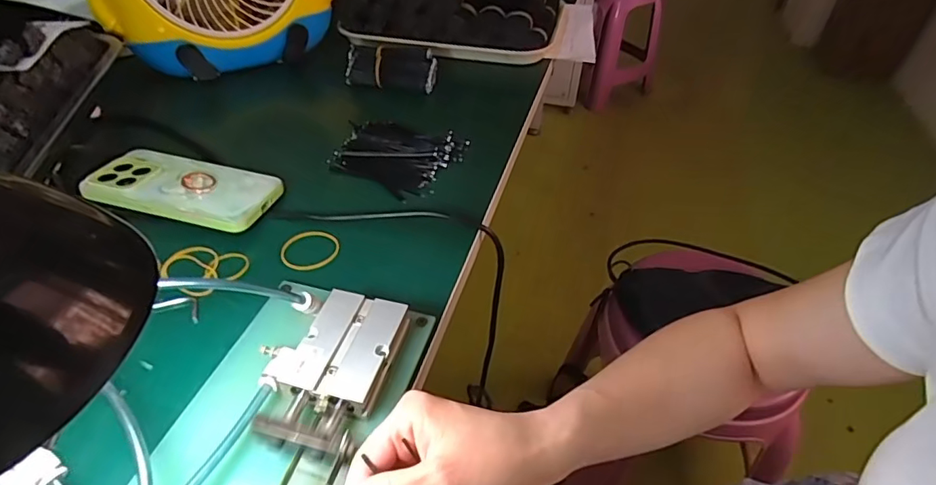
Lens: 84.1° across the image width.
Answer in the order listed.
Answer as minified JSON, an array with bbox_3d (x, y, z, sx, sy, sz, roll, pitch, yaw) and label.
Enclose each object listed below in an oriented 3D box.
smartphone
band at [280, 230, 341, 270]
[{"bbox_3d":[-0.245,-0.049,0.449,0.149,0.017,0.073,11,44,8],"label":"smartphone"},{"bbox_3d":[-0.128,0.006,0.422,0.046,0.004,0.043,2,44,-2],"label":"band"}]

